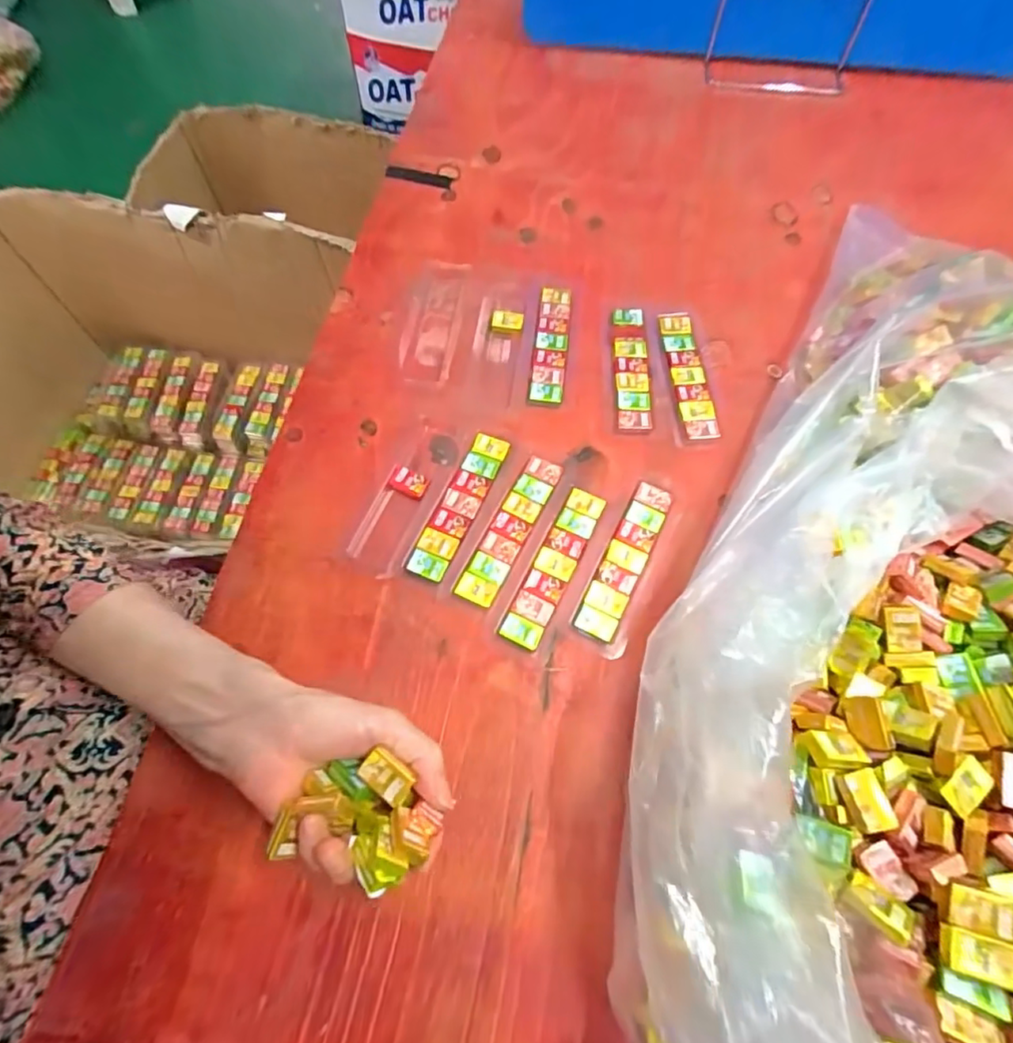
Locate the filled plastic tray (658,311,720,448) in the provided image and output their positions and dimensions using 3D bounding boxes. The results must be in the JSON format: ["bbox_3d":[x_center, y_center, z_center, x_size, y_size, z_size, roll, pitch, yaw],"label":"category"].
[{"bbox_3d":[0.142,-0.115,0.446,0.033,0.013,0.122,-2,64,0],"label":"filled plastic tray"}]

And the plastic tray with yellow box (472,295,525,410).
[{"bbox_3d":[-0.009,-0.144,0.458,0.039,0.010,0.119,6,65,3],"label":"plastic tray with yellow box"}]

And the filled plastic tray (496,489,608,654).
[{"bbox_3d":[0.033,0.030,0.379,0.027,0.006,0.119,25,67,12],"label":"filled plastic tray"}]

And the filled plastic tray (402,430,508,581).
[{"bbox_3d":[-0.033,-0.012,0.397,0.029,0.005,0.118,22,67,11],"label":"filled plastic tray"}]

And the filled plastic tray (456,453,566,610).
[{"bbox_3d":[0.004,0.003,0.388,0.026,0.004,0.120,25,67,12],"label":"filled plastic tray"}]

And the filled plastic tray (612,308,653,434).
[{"bbox_3d":[0.100,-0.123,0.449,0.026,0.010,0.121,2,65,1],"label":"filled plastic tray"}]

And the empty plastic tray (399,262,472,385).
[{"bbox_3d":[-0.063,-0.173,0.477,0.045,0.010,0.126,6,65,4],"label":"empty plastic tray"}]

